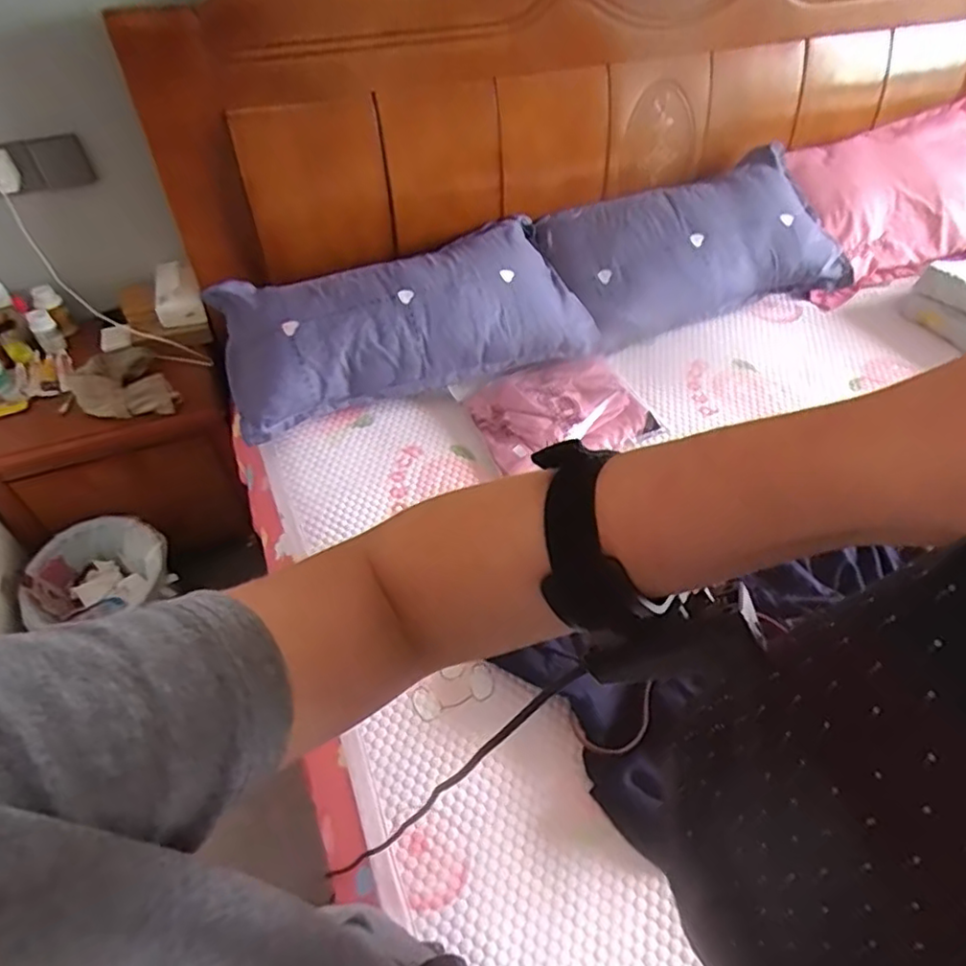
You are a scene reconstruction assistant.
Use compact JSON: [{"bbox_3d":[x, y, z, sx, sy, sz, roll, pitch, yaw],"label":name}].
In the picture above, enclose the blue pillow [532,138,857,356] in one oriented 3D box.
[{"bbox_3d":[0.458,-0.521,1.403,0.648,0.199,0.325,-13,52,-12],"label":"blue pillow"}]

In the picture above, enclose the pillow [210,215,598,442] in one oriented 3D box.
[{"bbox_3d":[-0.150,-0.329,1.233,0.680,0.162,0.302,-18,53,-15],"label":"pillow"}]

